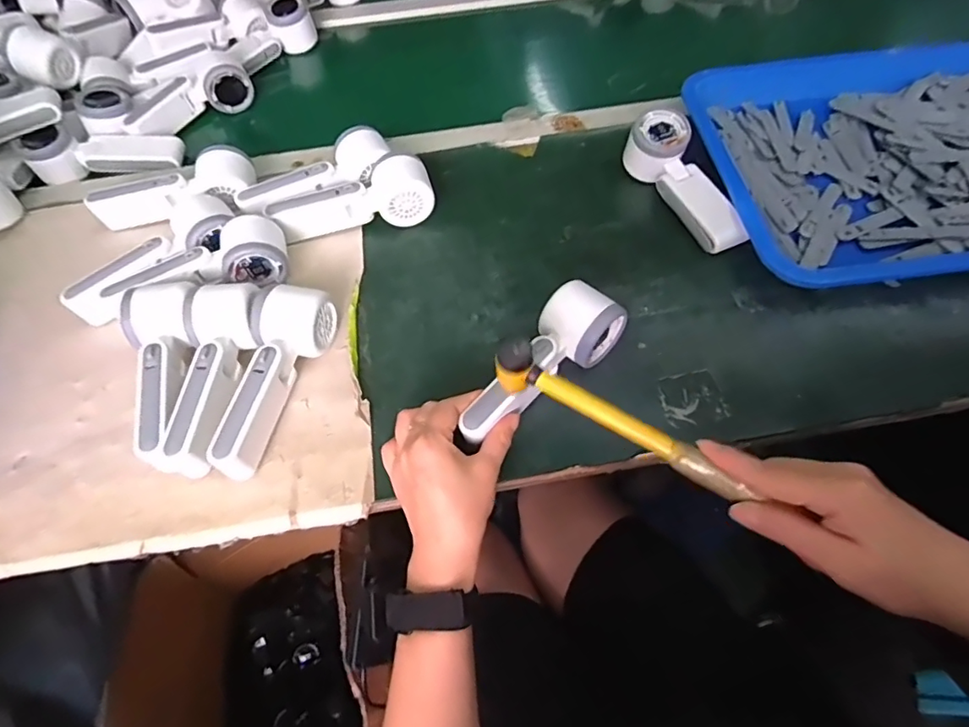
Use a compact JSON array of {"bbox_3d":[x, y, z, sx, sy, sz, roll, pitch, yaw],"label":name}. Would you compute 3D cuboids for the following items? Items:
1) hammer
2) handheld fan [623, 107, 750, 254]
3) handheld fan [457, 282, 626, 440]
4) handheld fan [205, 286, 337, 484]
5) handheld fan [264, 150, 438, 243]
[{"bbox_3d":[0.084,0.039,0.336,0.173,0.041,0.021,30,66,8],"label":"hammer"},{"bbox_3d":[0.207,-0.184,0.531,0.060,0.052,0.166,-27,60,-14],"label":"handheld fan"},{"bbox_3d":[0.041,0.000,0.430,0.164,0.043,0.056,-40,65,-17],"label":"handheld fan"},{"bbox_3d":[-0.179,0.013,0.436,0.063,0.051,0.167,8,58,8],"label":"handheld fan"},{"bbox_3d":[-0.136,-0.168,0.552,0.165,0.052,0.060,-13,57,-5],"label":"handheld fan"}]

